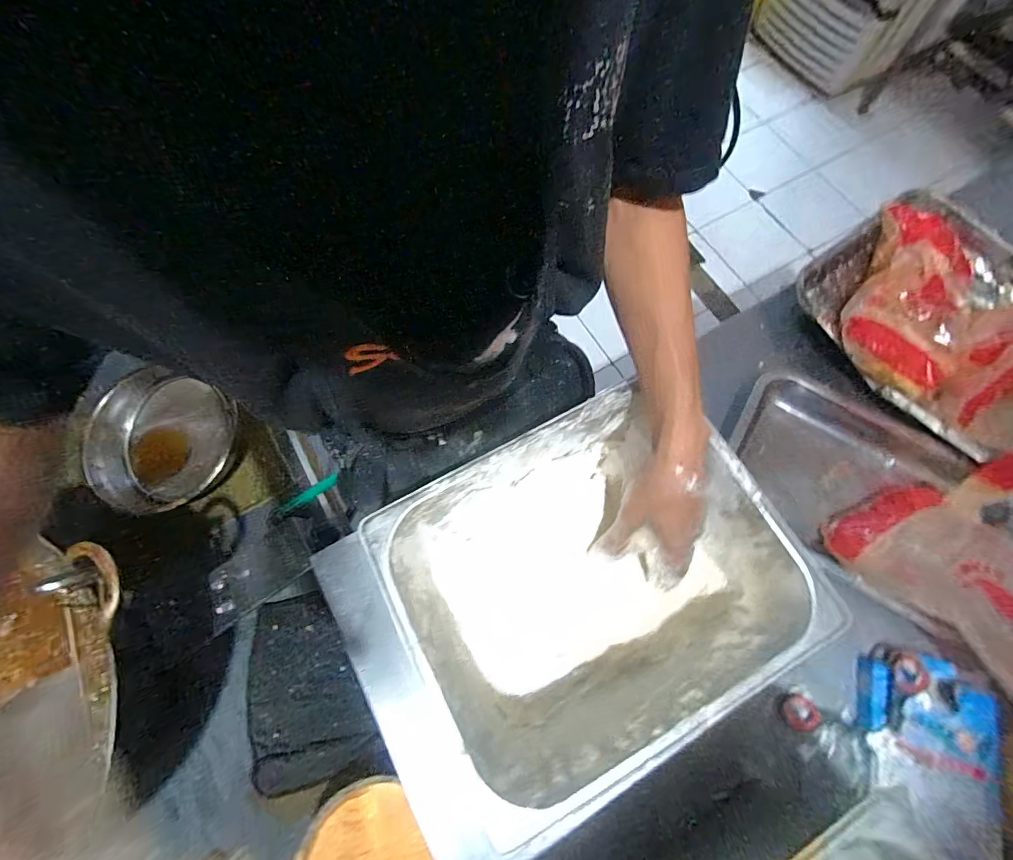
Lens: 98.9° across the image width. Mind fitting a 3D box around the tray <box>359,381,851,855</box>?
[{"bbox_3d":[0.075,0.139,0.424,0.311,0.145,0.256,-26,73,-7],"label":"tray"}]

